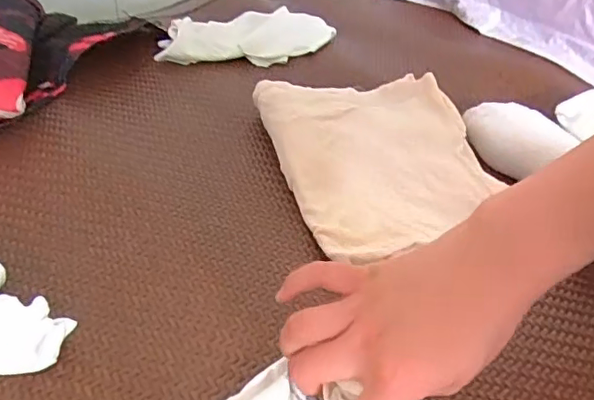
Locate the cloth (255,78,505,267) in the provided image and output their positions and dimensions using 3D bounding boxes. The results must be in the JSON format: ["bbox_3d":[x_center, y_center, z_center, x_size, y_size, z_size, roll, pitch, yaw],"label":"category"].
[{"bbox_3d":[0.079,-0.039,0.492,0.186,0.045,0.217,-8,40,-19],"label":"cloth"}]

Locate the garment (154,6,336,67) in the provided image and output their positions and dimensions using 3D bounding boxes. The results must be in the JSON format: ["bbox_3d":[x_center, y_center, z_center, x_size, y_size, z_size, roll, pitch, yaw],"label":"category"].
[{"bbox_3d":[-0.059,-0.193,0.672,0.209,0.035,0.089,-3,39,-14],"label":"garment"}]

